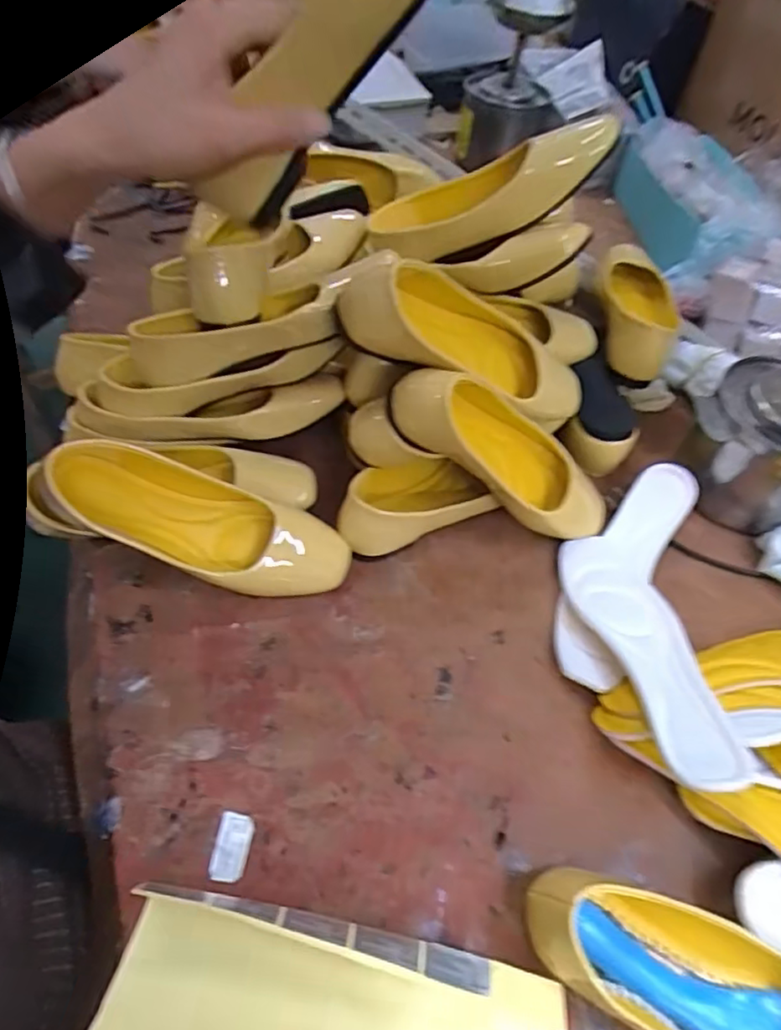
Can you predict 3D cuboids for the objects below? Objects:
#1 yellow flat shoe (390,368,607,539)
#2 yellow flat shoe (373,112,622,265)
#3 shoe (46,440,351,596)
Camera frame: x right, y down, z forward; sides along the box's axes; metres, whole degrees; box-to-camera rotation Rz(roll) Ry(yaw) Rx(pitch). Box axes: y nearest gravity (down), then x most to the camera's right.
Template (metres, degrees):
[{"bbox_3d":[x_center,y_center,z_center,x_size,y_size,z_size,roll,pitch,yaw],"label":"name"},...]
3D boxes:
[{"bbox_3d":[0.103,-0.045,0.520,0.237,0.070,0.085,23,41,-36],"label":"yellow flat shoe"},{"bbox_3d":[0.078,-0.295,0.574,0.267,0.058,0.091,5,42,42],"label":"yellow flat shoe"},{"bbox_3d":[-0.157,0.006,0.499,0.254,0.063,0.081,21,51,-10],"label":"shoe"}]

